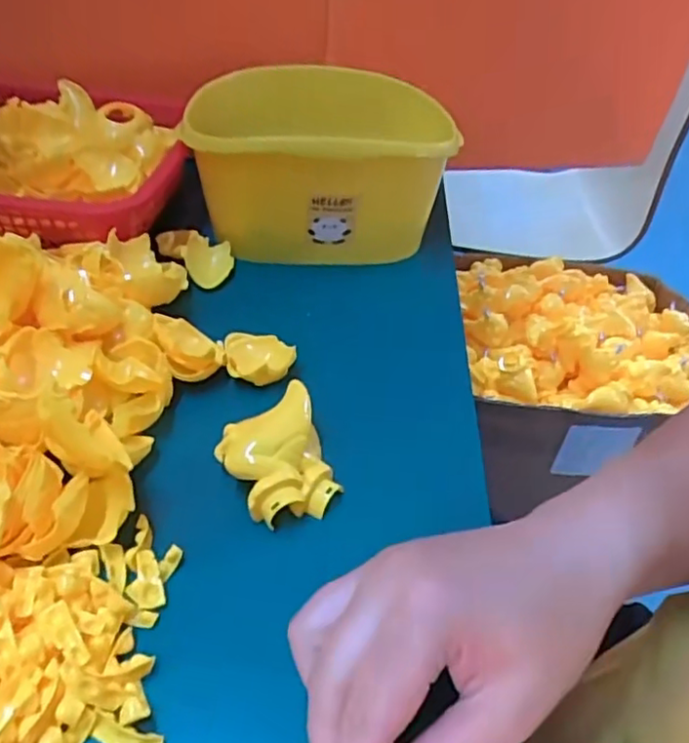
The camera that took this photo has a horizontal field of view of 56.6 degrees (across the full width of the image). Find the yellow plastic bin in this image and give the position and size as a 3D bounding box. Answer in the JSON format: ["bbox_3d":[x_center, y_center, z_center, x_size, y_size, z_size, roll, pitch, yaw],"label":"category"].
[{"bbox_3d":[-0.012,-0.172,0.527,0.217,0.109,0.173,-2,42,-9],"label":"yellow plastic bin"}]

